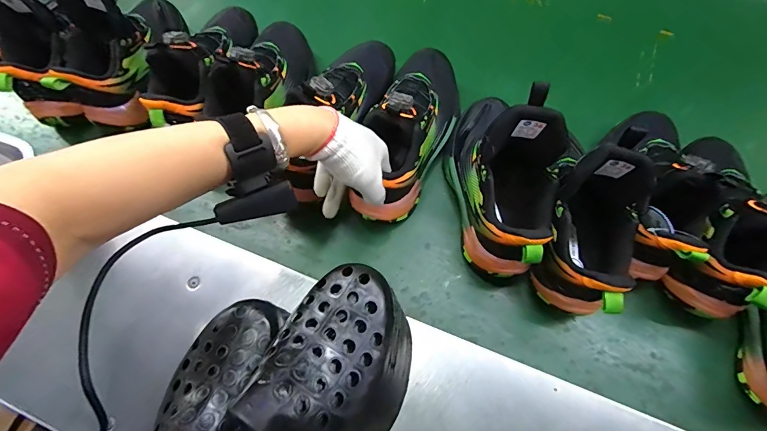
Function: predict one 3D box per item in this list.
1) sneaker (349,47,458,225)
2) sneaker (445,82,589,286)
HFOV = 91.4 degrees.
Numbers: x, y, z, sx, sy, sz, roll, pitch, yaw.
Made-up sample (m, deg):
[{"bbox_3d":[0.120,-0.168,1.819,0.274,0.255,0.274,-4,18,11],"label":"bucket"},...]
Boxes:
[{"bbox_3d":[0.041,-0.119,0.473,0.087,0.127,0.260,17,69,7],"label":"sneaker"},{"bbox_3d":[0.138,-0.056,0.436,0.090,0.169,0.237,-6,67,-3],"label":"sneaker"}]

